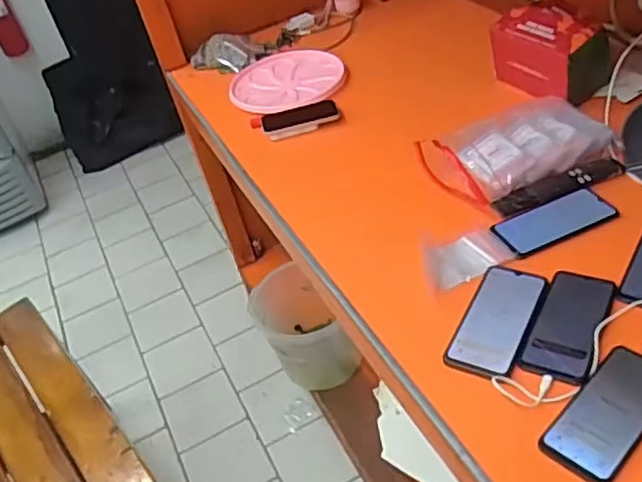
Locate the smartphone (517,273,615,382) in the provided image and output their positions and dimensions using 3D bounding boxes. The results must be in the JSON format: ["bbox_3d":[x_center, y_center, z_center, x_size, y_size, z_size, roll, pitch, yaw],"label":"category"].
[{"bbox_3d":[0.292,0.095,0.775,0.074,0.011,0.164,13,47,30],"label":"smartphone"}]

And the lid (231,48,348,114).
[{"bbox_3d":[-0.073,-0.337,1.345,0.223,0.025,0.244,-8,40,7],"label":"lid"}]

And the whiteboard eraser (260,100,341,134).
[{"bbox_3d":[-0.037,-0.227,1.205,0.142,0.027,0.049,-19,39,-5],"label":"whiteboard eraser"}]

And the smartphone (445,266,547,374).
[{"bbox_3d":[0.214,0.092,0.793,0.078,0.005,0.175,13,46,29],"label":"smartphone"}]

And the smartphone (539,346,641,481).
[{"bbox_3d":[0.301,0.176,0.681,0.165,0.013,0.074,-38,45,-27],"label":"smartphone"}]

